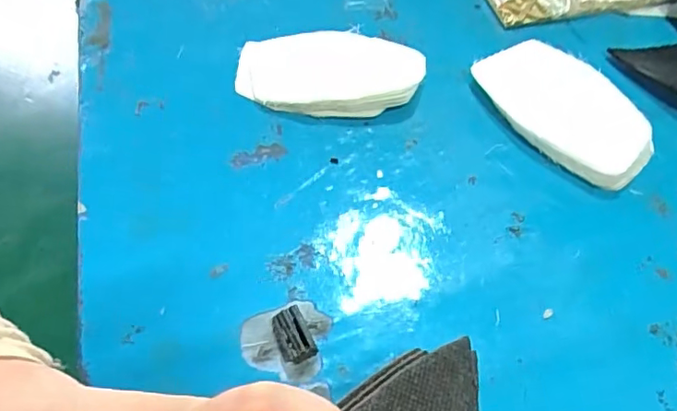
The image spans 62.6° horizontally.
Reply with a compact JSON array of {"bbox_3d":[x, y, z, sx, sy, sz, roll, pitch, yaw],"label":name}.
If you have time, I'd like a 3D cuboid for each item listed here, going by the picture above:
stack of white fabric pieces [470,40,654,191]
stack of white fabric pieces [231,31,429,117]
[{"bbox_3d":[0.118,-0.051,0.292,0.052,0.017,0.097,-25,59,-17],"label":"stack of white fabric pieces"},{"bbox_3d":[-0.005,-0.073,0.312,0.102,0.014,0.058,-4,55,-3],"label":"stack of white fabric pieces"}]

